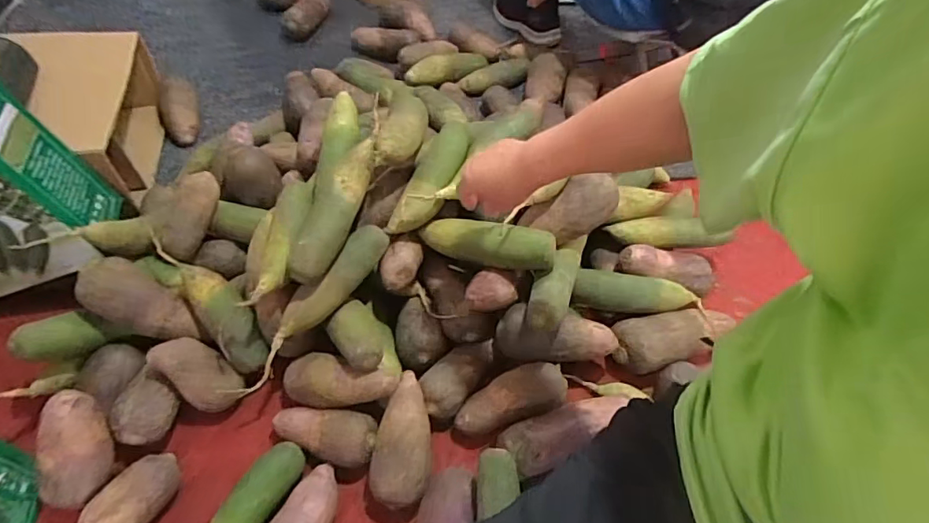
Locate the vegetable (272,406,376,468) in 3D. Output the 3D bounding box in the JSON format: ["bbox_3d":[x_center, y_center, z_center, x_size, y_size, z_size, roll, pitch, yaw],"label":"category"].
[{"bbox_3d":[-0.181,0.228,0.666,0.135,0.056,0.060,10,54,4],"label":"vegetable"}]

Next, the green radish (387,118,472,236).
[{"bbox_3d":[-0.046,-0.121,0.728,0.060,0.061,0.188,21,56,13],"label":"green radish"}]

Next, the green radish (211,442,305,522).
[{"bbox_3d":[-0.256,0.308,0.599,0.051,0.052,0.193,20,55,12],"label":"green radish"}]

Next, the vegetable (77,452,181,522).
[{"bbox_3d":[-0.394,0.288,0.607,0.115,0.053,0.062,-35,62,-25],"label":"vegetable"}]

